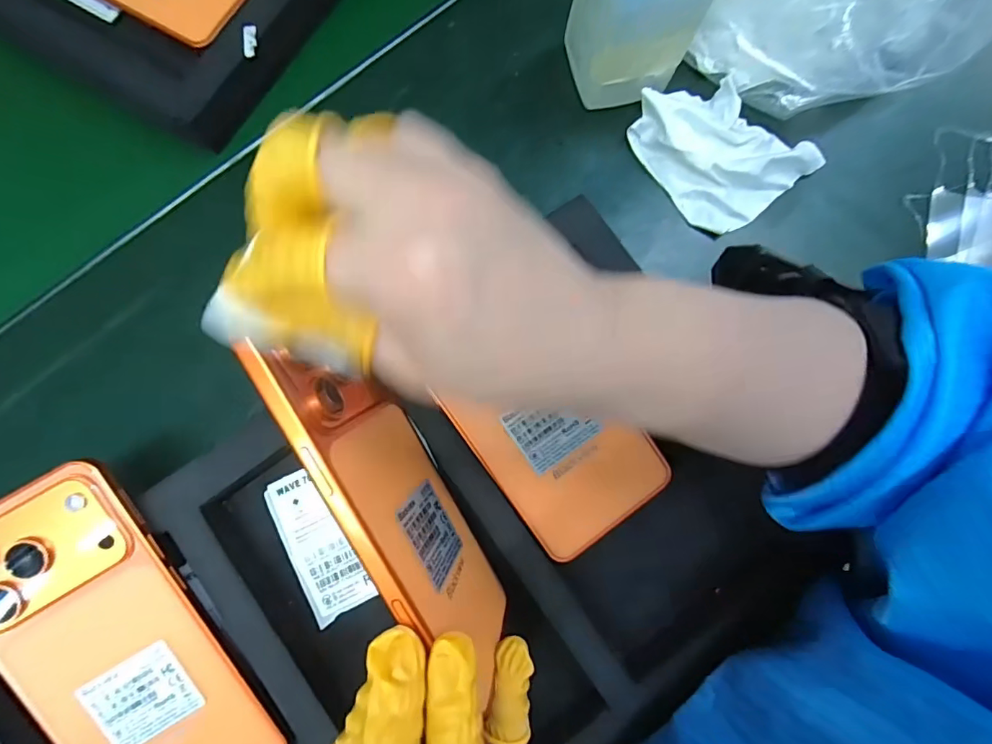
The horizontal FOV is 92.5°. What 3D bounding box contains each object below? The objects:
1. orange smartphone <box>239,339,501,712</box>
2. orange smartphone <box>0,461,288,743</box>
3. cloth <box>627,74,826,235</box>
[{"bbox_3d":[-0.036,0.051,0.189,0.010,0.077,0.142,-27,93,12],"label":"orange smartphone"},{"bbox_3d":[-0.164,0.123,0.206,0.073,0.008,0.163,-30,96,-7],"label":"orange smartphone"},{"bbox_3d":[0.128,-0.130,0.271,0.075,0.024,0.087,-40,81,-9],"label":"cloth"}]

